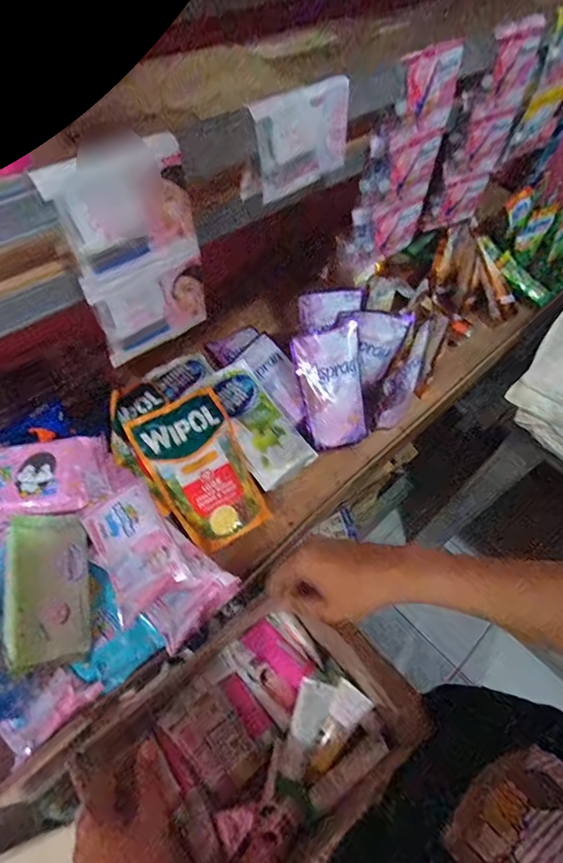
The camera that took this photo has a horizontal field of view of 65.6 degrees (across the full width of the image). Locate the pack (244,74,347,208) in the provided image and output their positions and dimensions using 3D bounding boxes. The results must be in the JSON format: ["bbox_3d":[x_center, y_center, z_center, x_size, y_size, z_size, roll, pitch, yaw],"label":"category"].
[{"bbox_3d":[0.021,-0.274,0.410,0.020,0.075,0.114,41,62,21],"label":"pack"}]

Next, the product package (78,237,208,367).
[{"bbox_3d":[-0.116,-0.118,0.399,0.106,0.087,0.011,-33,64,-24],"label":"product package"}]

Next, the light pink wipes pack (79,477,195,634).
[{"bbox_3d":[-0.188,0.142,0.557,0.092,0.023,0.166,-26,61,-20],"label":"light pink wipes pack"}]

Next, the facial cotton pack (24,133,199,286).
[{"bbox_3d":[-0.117,-0.172,0.338,0.109,0.081,0.019,-37,66,-25],"label":"facial cotton pack"}]

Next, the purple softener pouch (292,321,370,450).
[{"bbox_3d":[0.084,-0.069,0.708,0.100,0.025,0.185,-12,98,4],"label":"purple softener pouch"}]

